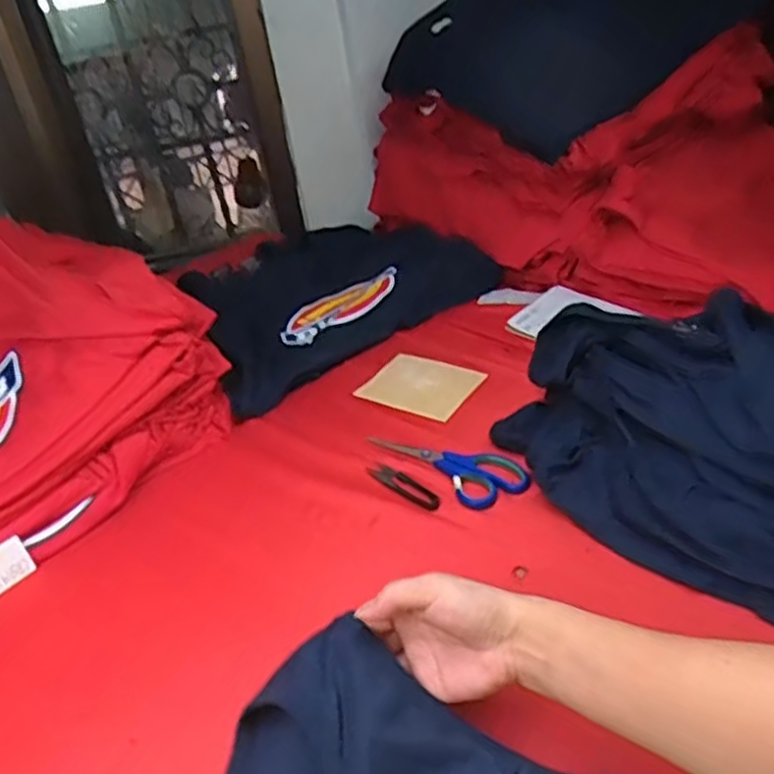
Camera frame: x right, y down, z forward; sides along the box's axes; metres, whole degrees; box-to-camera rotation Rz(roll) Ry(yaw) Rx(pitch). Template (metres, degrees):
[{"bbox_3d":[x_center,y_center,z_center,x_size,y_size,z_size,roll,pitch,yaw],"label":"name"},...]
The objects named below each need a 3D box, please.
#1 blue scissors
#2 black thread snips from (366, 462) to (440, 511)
[{"bbox_3d":[0.058,0.074,0.758,0.069,0.008,0.182,-32,36,-33],"label":"blue scissors"},{"bbox_3d":[0.015,0.099,0.742,0.023,0.005,0.099,-29,35,-29],"label":"black thread snips"}]

